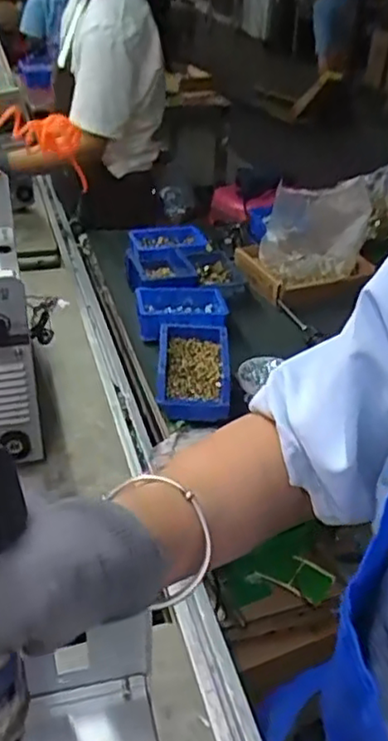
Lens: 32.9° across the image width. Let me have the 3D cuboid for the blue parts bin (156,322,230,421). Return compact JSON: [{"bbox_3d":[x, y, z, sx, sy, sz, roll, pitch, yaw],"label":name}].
[{"bbox_3d":[-0.001,-0.007,0.970,0.104,0.053,0.190,2,33,-2],"label":"blue parts bin"}]

